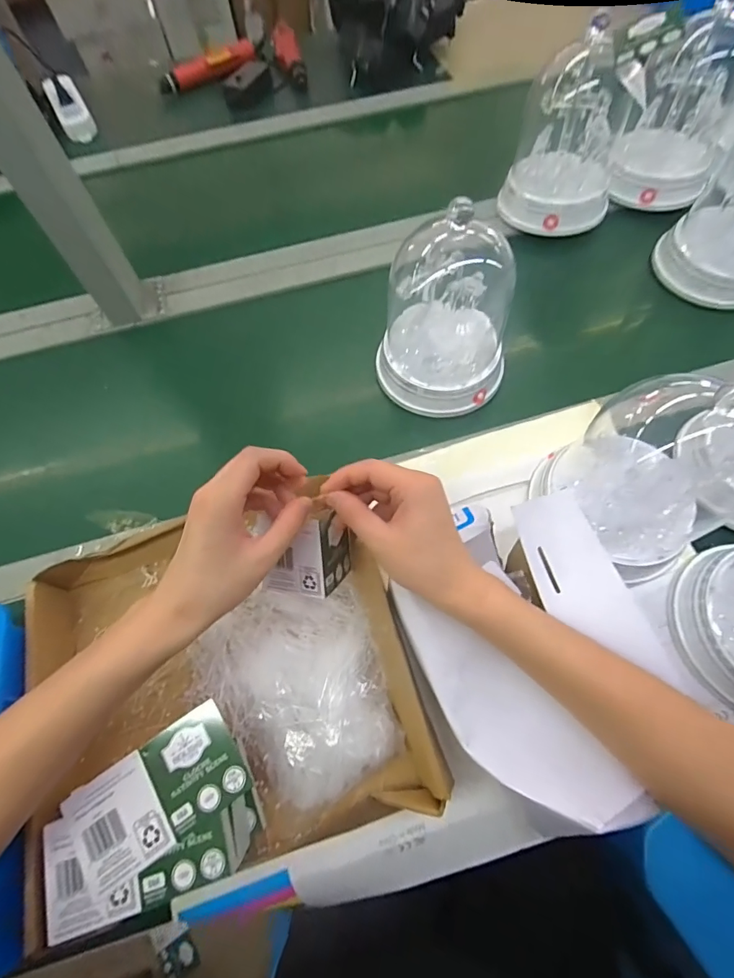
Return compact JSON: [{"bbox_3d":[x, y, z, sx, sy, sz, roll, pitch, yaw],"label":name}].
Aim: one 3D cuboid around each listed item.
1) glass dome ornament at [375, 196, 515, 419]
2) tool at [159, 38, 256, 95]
[{"bbox_3d":[0.092,-0.192,0.477,0.132,0.208,0.136,27,70,14],"label":"glass dome ornament"},{"bbox_3d":[-0.302,-0.799,0.855,0.196,0.031,0.040,-33,68,-12],"label":"tool"}]

